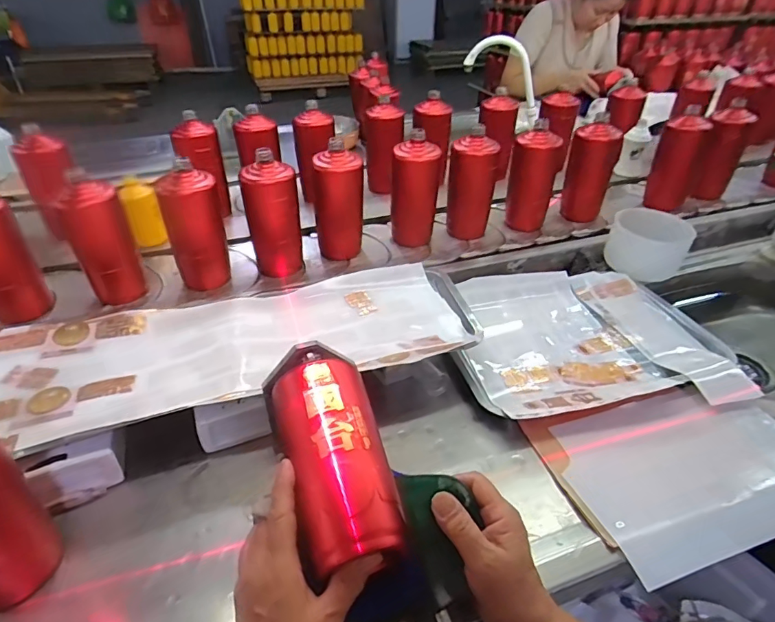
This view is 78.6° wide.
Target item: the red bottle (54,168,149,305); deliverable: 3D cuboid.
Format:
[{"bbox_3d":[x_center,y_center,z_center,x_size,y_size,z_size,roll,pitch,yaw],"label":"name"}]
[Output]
[{"bbox_3d":[-0.414,-0.106,0.692,0.071,0.180,0.067,-7,37,-10],"label":"red bottle"}]

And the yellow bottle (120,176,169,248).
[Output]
[{"bbox_3d":[-0.429,-0.172,0.828,0.052,0.115,0.053,-20,41,-25],"label":"yellow bottle"}]

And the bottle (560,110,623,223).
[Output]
[{"bbox_3d":[0.398,-0.278,0.930,0.087,0.178,0.091,14,39,18],"label":"bottle"}]

